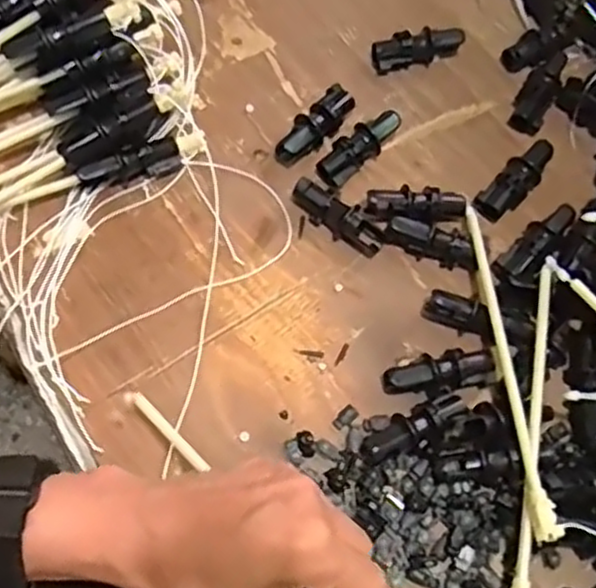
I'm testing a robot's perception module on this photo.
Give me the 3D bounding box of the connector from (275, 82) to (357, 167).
[{"bbox_3d":[0.012,-0.115,0.494,0.021,0.016,0.068,42,72,12],"label":"connector"}]

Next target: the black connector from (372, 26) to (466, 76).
[{"bbox_3d":[0.088,-0.180,0.526,0.069,0.019,0.021,-14,70,-9],"label":"black connector"}]

